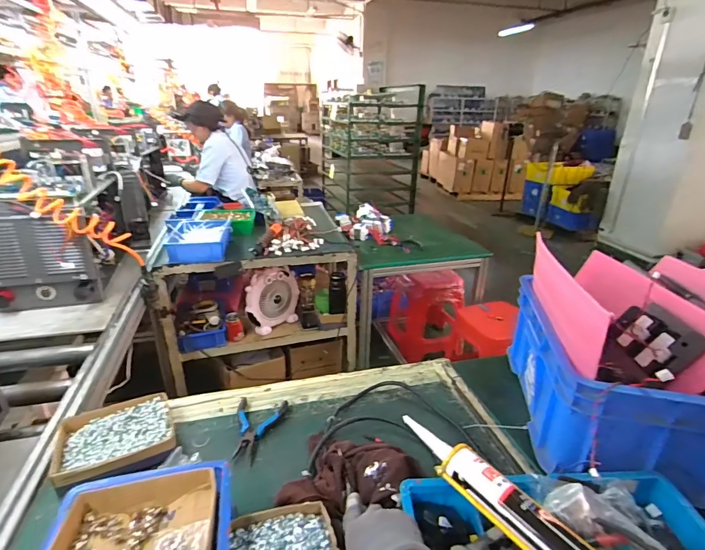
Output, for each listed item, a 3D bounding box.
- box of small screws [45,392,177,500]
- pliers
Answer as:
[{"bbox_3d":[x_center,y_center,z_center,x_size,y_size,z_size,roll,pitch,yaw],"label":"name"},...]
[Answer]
[{"bbox_3d":[-0.409,0.282,0.705,0.176,0.037,0.146,-11,26,-25],"label":"box of small screws"},{"bbox_3d":[-0.179,0.278,0.744,0.091,0.017,0.147,2,24,3],"label":"pliers"}]

